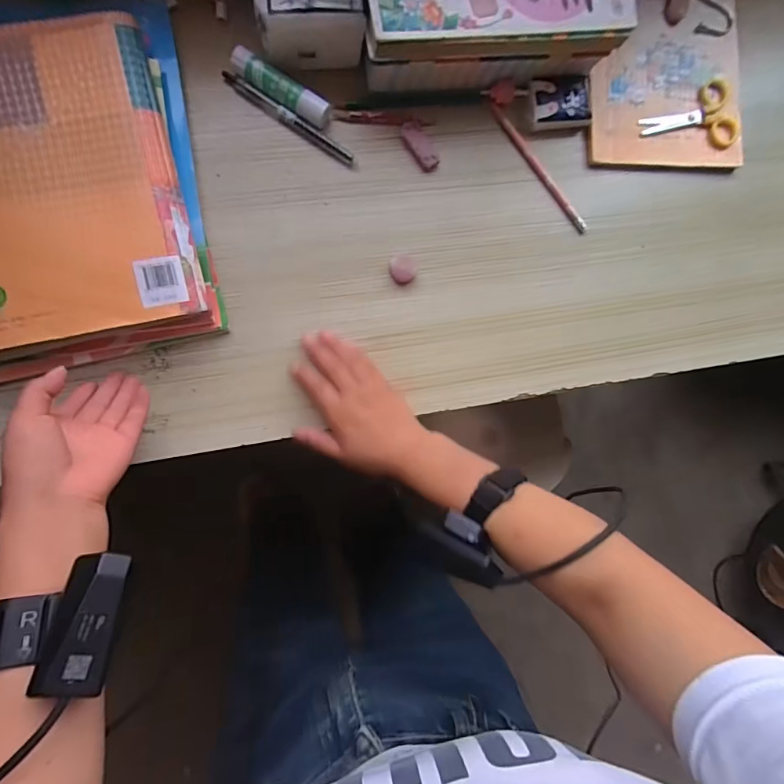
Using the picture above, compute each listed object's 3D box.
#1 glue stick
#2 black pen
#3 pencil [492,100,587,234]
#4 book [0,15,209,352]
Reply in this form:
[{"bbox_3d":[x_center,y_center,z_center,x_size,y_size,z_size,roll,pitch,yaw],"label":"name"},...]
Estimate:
[{"bbox_3d":[-0.106,-0.288,0.433,0.096,0.025,0.023,29,85,-8],"label":"glue stick"},{"bbox_3d":[-0.100,-0.267,0.441,0.141,0.011,0.010,32,84,-8],"label":"black pen"},{"bbox_3d":[0.157,-0.237,0.482,0.013,0.012,0.164,-41,95,-8],"label":"pencil"},{"bbox_3d":[-0.284,-0.175,0.383,0.186,0.018,0.251,-14,91,-9],"label":"book"}]

